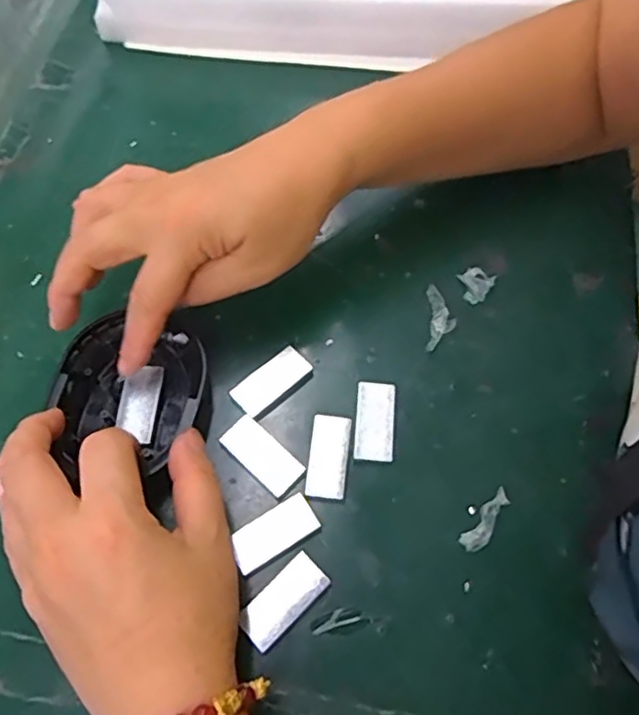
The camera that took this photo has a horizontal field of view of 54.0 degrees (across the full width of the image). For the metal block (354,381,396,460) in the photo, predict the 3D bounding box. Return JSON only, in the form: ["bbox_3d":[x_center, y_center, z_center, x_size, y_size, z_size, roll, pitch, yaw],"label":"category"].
[{"bbox_3d":[0.029,0.033,0.323,0.020,0.004,0.042,5,64,1],"label":"metal block"}]

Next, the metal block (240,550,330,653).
[{"bbox_3d":[-0.016,0.109,0.283,0.042,0.004,0.020,-41,71,-19],"label":"metal block"}]

